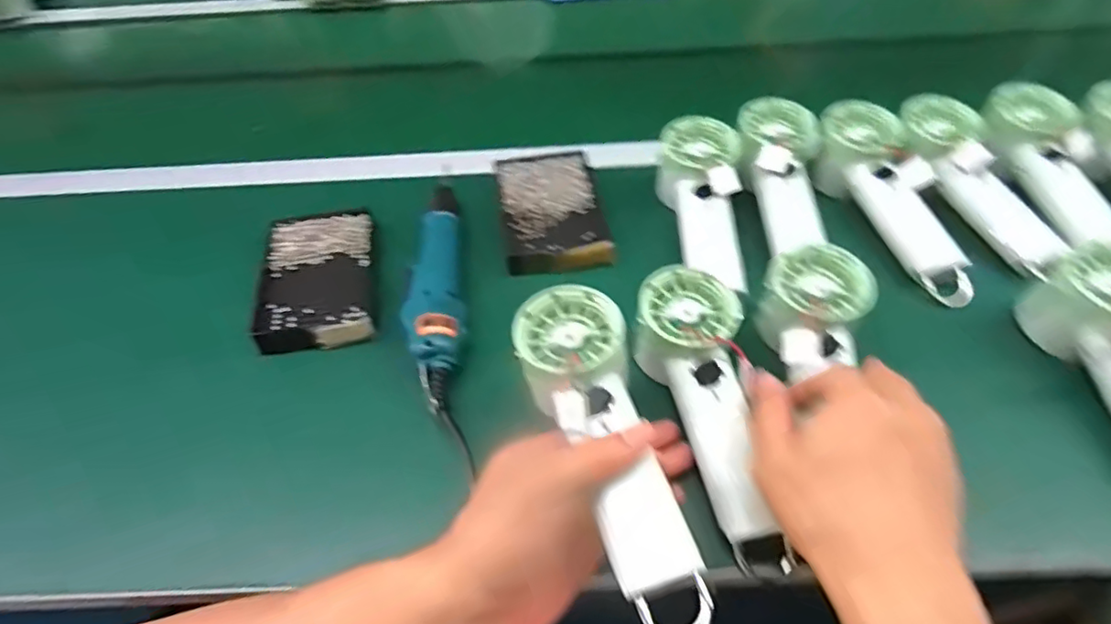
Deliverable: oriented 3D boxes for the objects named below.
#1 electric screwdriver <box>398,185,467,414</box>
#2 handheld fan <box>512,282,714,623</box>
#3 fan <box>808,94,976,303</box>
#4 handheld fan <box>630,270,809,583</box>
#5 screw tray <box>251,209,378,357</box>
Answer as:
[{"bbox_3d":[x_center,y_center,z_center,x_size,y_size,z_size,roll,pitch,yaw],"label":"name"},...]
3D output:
[{"bbox_3d":[-0.092,-0.020,0.489,0.042,0.032,0.225,-5,48,0],"label":"electric screwdriver"},{"bbox_3d":[0.030,0.072,0.341,0.063,0.040,0.199,-15,55,-9],"label":"handheld fan"},{"bbox_3d":[0.285,-0.093,0.523,0.073,0.043,0.197,-13,64,-7],"label":"fan"},{"bbox_3d":[0.101,0.061,0.402,0.064,0.040,0.187,-10,65,-5],"label":"handheld fan"},{"bbox_3d":[-0.199,-0.027,0.520,0.091,0.031,0.144,-11,48,-6],"label":"screw tray"}]

